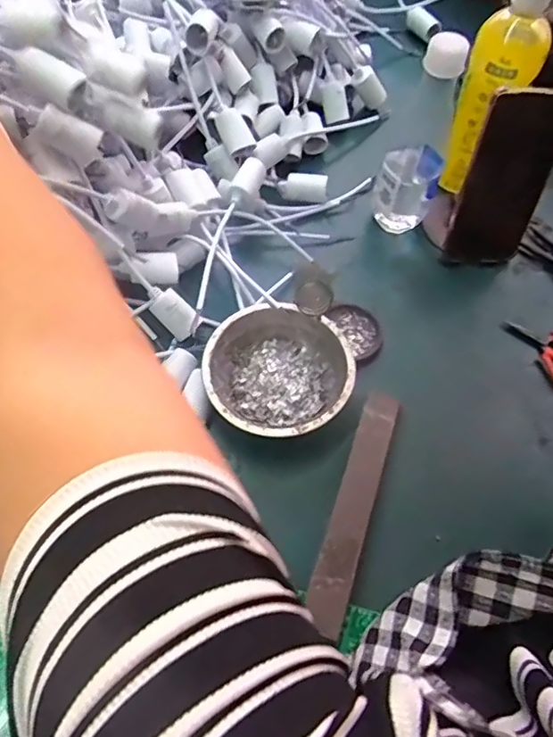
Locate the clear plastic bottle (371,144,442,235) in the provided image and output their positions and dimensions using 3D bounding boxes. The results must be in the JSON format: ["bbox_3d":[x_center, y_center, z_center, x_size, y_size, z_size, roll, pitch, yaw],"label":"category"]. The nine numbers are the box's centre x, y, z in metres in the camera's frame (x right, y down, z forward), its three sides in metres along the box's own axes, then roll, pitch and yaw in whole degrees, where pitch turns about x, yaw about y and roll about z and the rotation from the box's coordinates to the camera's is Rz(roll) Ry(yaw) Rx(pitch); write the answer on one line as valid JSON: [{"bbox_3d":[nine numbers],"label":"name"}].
[{"bbox_3d":[0.136,-0.189,0.568,0.062,0.089,0.058,1,62,-2],"label":"clear plastic bottle"}]

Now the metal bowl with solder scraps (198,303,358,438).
[{"bbox_3d":[0.000,0.008,0.475,0.126,0.046,0.118,1,62,-2],"label":"metal bowl with solder scraps"}]

